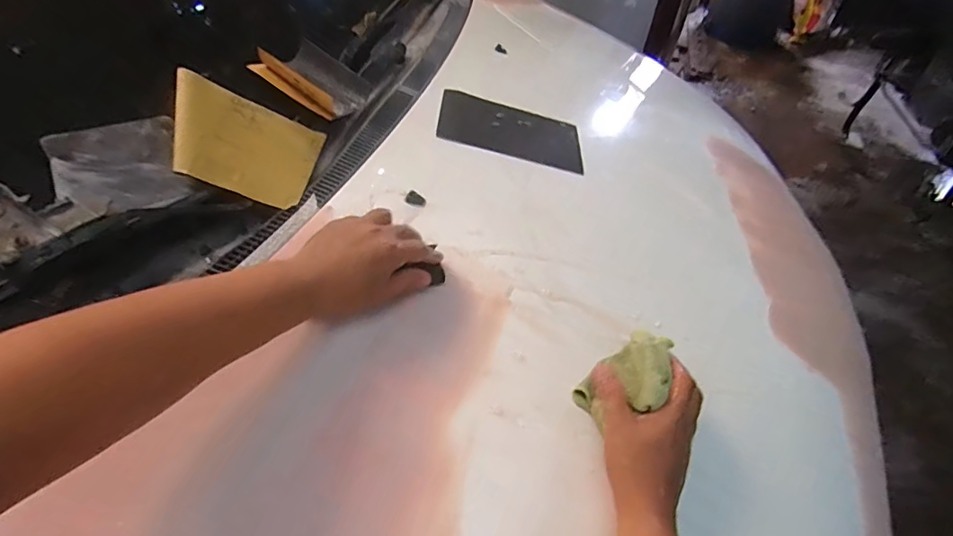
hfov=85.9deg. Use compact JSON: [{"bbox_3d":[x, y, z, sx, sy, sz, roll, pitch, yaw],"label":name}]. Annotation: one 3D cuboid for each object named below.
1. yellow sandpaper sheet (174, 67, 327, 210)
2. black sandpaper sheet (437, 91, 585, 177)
[{"bbox_3d":[-0.274,-0.147,0.596,0.165,0.009,0.138,22,49,-19],"label":"yellow sandpaper sheet"},{"bbox_3d":[0.056,-0.215,0.801,0.225,0.005,0.153,12,45,-10],"label":"black sandpaper sheet"}]

